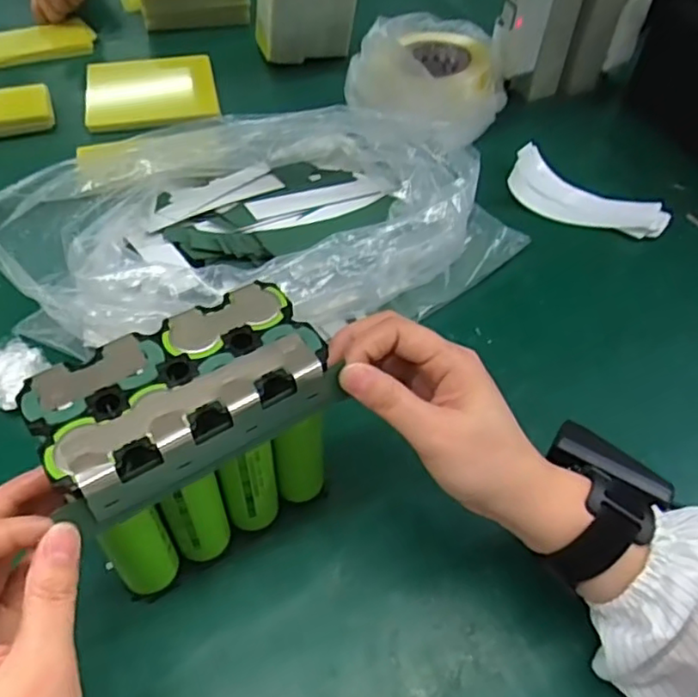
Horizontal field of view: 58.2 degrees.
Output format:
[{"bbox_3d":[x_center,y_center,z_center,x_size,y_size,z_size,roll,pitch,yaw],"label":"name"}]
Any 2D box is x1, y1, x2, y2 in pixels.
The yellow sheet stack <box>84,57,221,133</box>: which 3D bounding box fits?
[{"bbox_3d":[-0.228,-0.299,0.730,0.143,0.015,0.129,-10,51,-10],"label":"yellow sheet stack"}]

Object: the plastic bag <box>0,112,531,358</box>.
[{"bbox_3d":[-0.060,-0.104,0.504,0.398,0.111,0.199,-16,52,-15],"label":"plastic bag"}]

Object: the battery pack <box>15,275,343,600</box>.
[{"bbox_3d":[-0.082,0.056,0.350,0.132,0.138,0.073,-26,57,-22],"label":"battery pack"}]

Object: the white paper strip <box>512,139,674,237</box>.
[{"bbox_3d":[0.225,-0.142,0.598,0.148,0.025,0.068,27,54,19],"label":"white paper strip"}]

